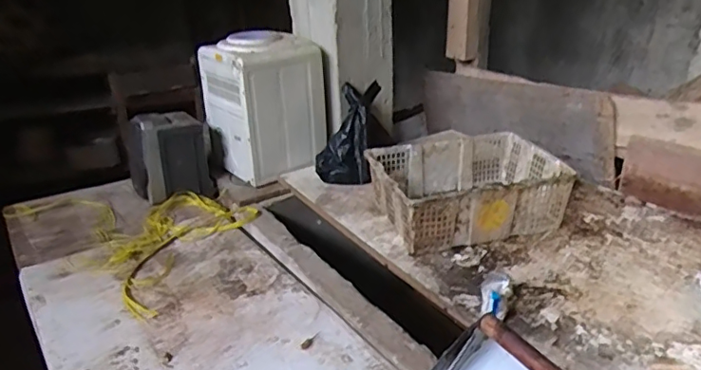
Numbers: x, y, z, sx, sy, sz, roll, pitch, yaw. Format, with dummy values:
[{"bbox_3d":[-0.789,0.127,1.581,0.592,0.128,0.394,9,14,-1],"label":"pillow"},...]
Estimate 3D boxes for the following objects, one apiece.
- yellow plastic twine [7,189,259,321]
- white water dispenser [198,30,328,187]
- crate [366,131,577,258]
[{"bbox_3d":[-0.605,0.108,1.615,0.796,0.042,0.489,15,31,38],"label":"yellow plastic twine"},{"bbox_3d":[-0.278,-0.272,1.814,0.310,0.416,0.333,-18,30,-31],"label":"white water dispenser"},{"bbox_3d":[0.309,0.015,1.495,0.479,0.173,0.338,-8,26,-13],"label":"crate"}]

